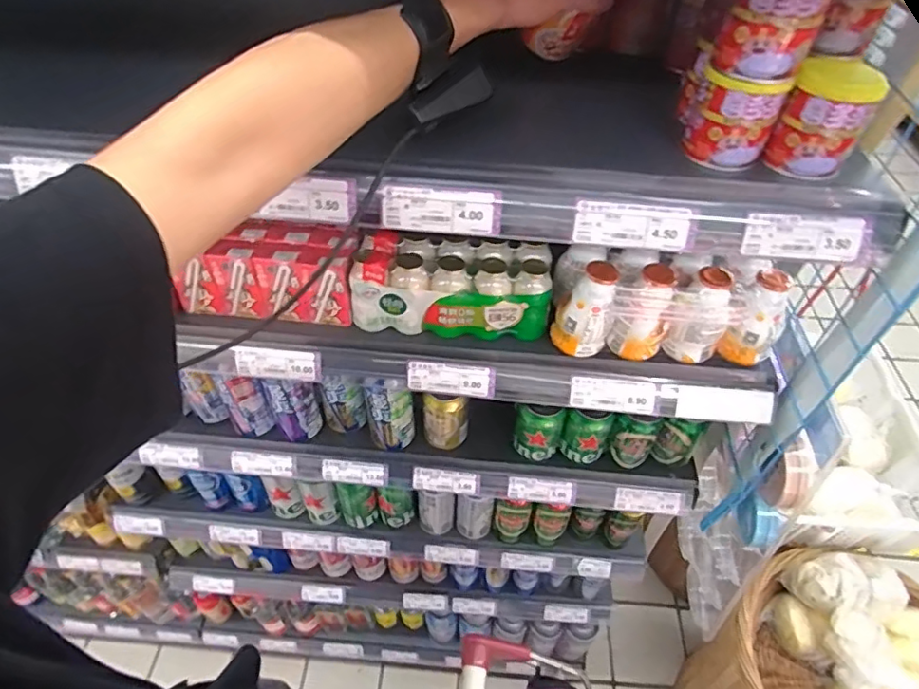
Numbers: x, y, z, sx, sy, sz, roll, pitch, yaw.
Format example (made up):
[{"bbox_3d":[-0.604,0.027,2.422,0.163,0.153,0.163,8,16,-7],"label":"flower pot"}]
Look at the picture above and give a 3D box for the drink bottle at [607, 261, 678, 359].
[{"bbox_3d":[0.191,-0.029,0.576,0.055,0.094,0.048,-34,57,-25],"label":"drink bottle"}]

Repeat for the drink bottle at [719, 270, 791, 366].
[{"bbox_3d":[0.314,-0.026,0.580,0.052,0.092,0.062,29,56,23],"label":"drink bottle"}]

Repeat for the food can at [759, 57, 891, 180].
[{"bbox_3d":[0.294,-0.183,0.447,0.062,0.076,0.059,26,55,21],"label":"food can"}]

